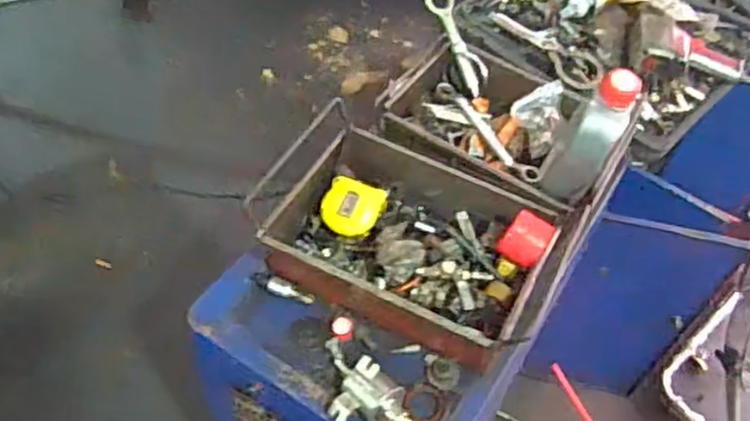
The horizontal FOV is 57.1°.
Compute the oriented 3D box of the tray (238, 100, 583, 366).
[{"bbox_3d":[0.061,0.035,0.919,0.347,0.100,0.252,25,53,15],"label":"tray"}]

